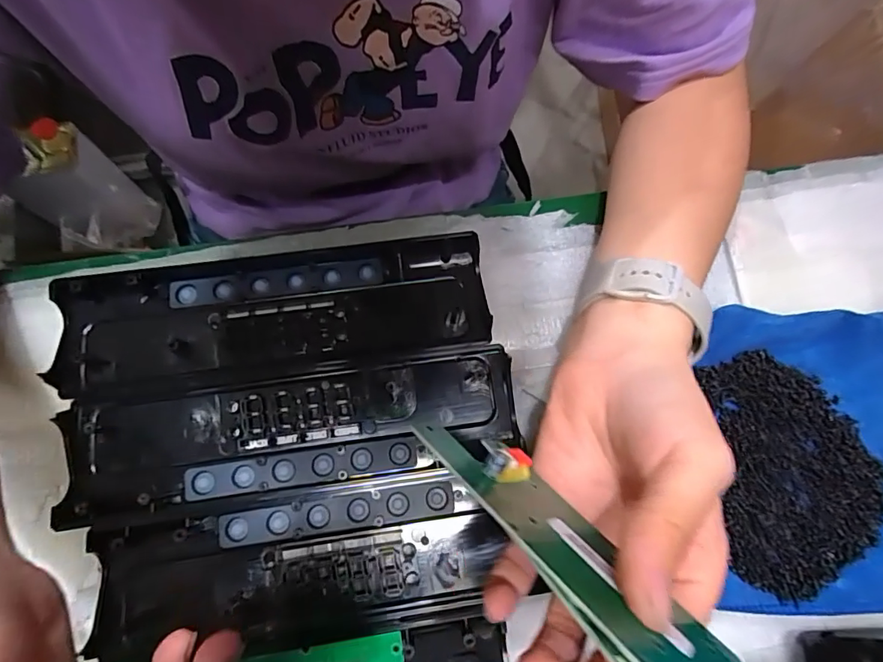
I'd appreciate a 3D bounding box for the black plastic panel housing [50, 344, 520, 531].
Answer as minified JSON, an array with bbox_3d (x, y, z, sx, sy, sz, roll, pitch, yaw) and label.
[{"bbox_3d":[-0.081,0.056,0.269,0.242,0.017,0.065,-8,77,-3],"label":"black plastic panel housing"}]

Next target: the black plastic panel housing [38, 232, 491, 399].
[{"bbox_3d":[-0.097,-0.016,0.287,0.243,0.017,0.074,-8,77,-3],"label":"black plastic panel housing"}]

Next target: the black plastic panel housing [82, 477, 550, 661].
[{"bbox_3d":[-0.074,0.125,0.253,0.205,0.012,0.069,-7,77,-3],"label":"black plastic panel housing"}]

